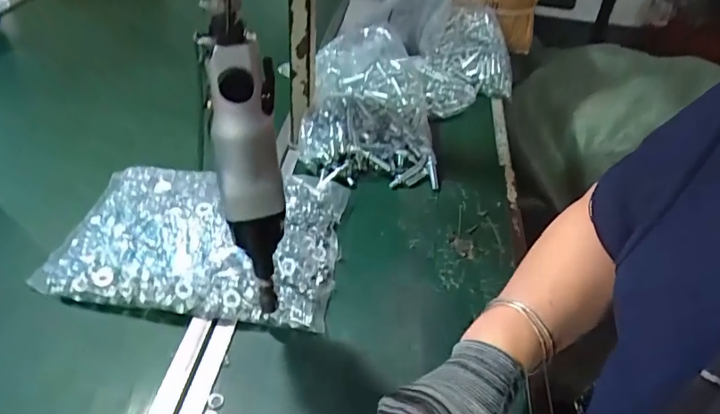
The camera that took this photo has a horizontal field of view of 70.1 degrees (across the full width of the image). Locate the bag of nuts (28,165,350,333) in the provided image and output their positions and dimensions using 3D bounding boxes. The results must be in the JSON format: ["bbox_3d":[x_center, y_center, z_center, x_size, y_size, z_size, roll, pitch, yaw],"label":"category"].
[{"bbox_3d":[-0.159,0.020,0.534,0.275,0.043,0.202,6,42,1],"label":"bag of nuts"}]

